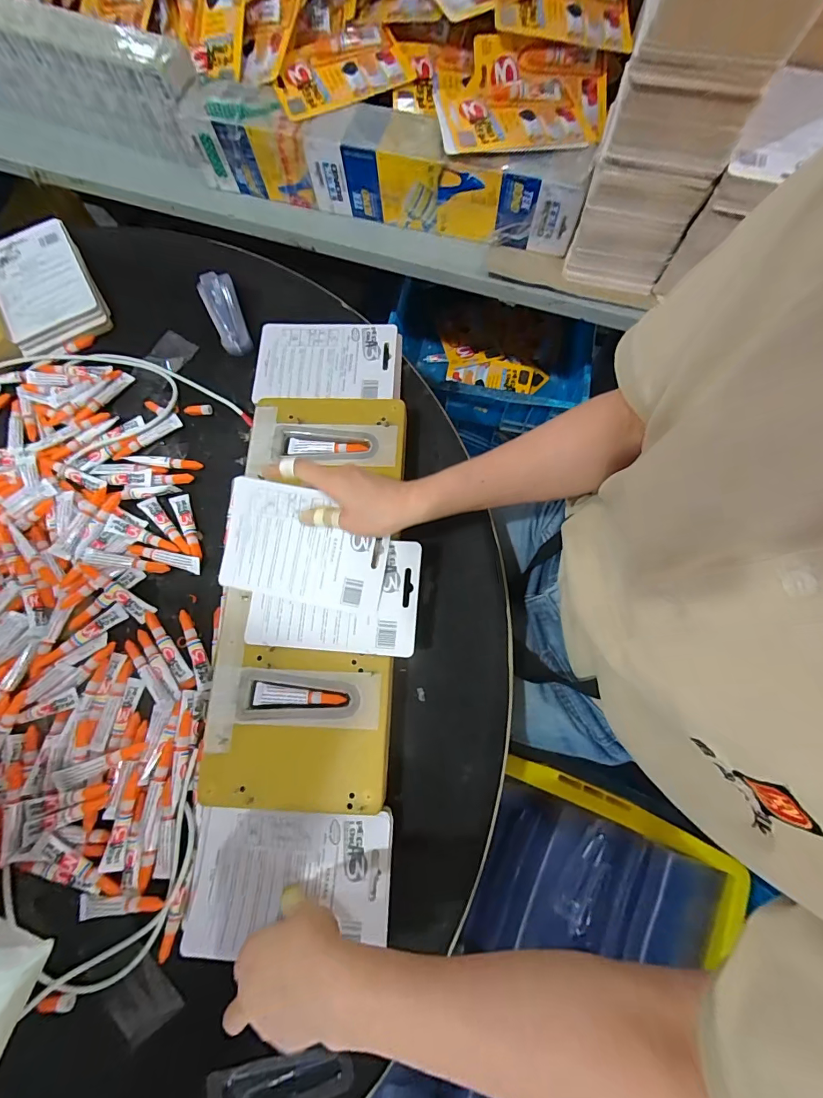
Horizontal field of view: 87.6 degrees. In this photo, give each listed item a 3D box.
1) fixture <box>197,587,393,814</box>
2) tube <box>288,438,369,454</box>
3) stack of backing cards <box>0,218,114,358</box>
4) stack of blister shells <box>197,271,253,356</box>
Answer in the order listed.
[{"bbox_3d":[-0.108,0.144,0.416,0.172,0.035,0.184,2,74,1],"label":"fixture"},{"bbox_3d":[-0.094,-0.113,0.477,0.090,0.012,0.017,5,76,4],"label":"tube"},{"bbox_3d":[-0.495,-0.359,0.576,0.120,0.021,0.197,-30,76,-8],"label":"stack of backing cards"},{"bbox_3d":[-0.239,-0.304,0.552,0.044,0.033,0.112,-22,75,-6],"label":"stack of blister shells"}]

